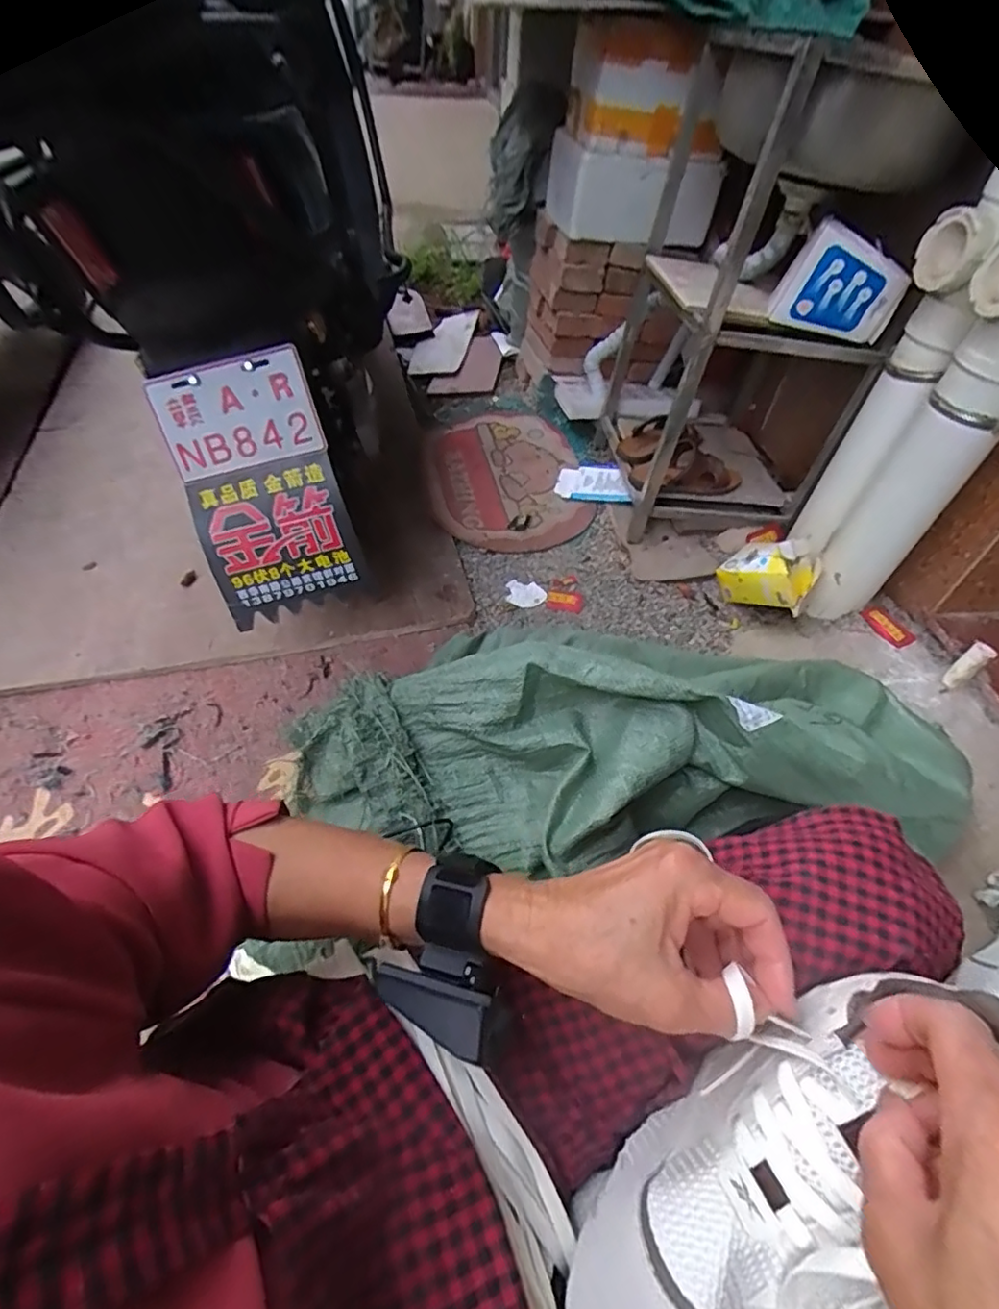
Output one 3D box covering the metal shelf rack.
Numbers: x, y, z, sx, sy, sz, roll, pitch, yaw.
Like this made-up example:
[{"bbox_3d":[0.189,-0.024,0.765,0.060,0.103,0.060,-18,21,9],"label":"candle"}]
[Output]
[{"bbox_3d":[0.463,-0.636,1.138,0.369,0.628,0.456,3,48,-3],"label":"metal shelf rack"}]

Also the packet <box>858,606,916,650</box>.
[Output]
[{"bbox_3d":[0.690,-0.050,1.044,0.053,0.015,0.095,-16,52,-19],"label":"packet"}]

